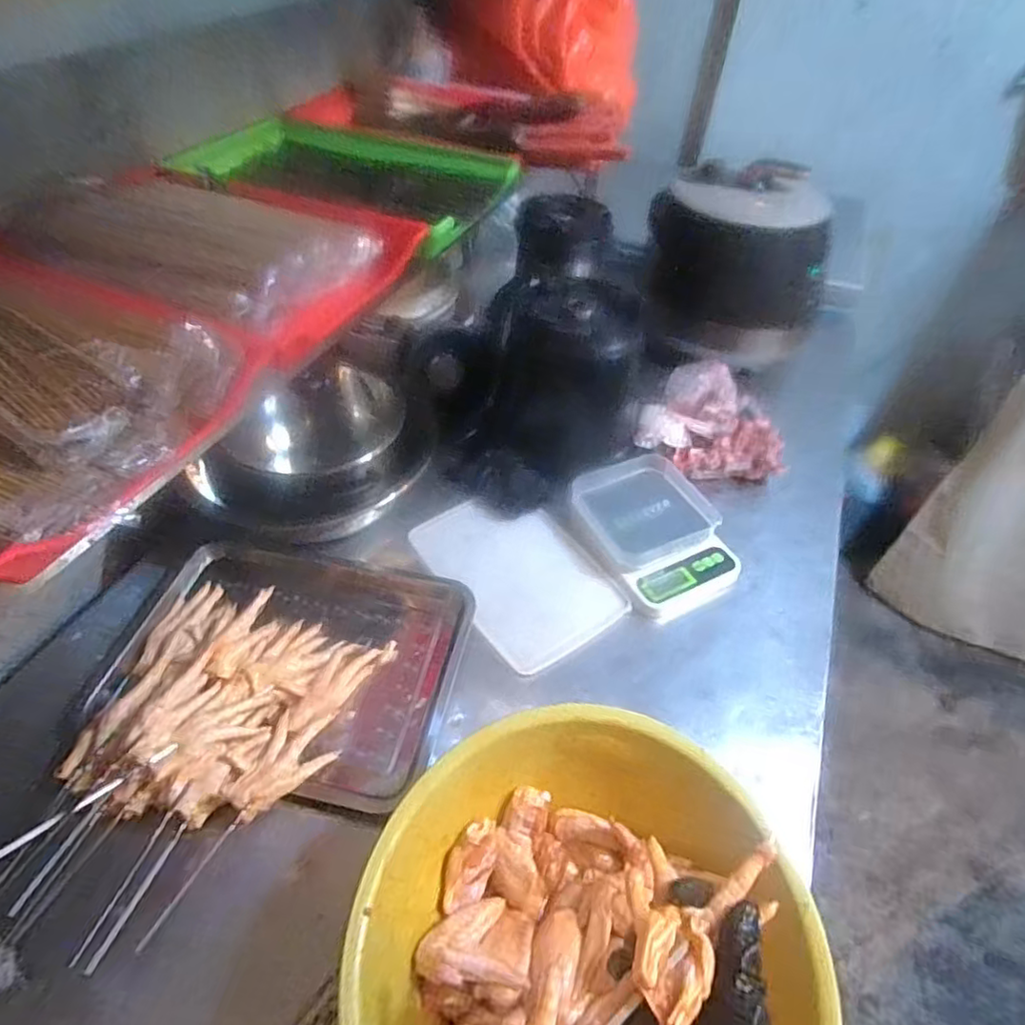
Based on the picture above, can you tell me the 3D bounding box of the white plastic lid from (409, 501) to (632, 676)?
[{"bbox_3d":[0.002,0.063,0.752,0.161,0.011,0.242,-26,54,-26],"label":"white plastic lid"}]

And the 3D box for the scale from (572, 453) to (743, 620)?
[{"bbox_3d":[0.181,0.021,0.794,0.174,0.042,0.213,-18,51,-21],"label":"scale"}]

